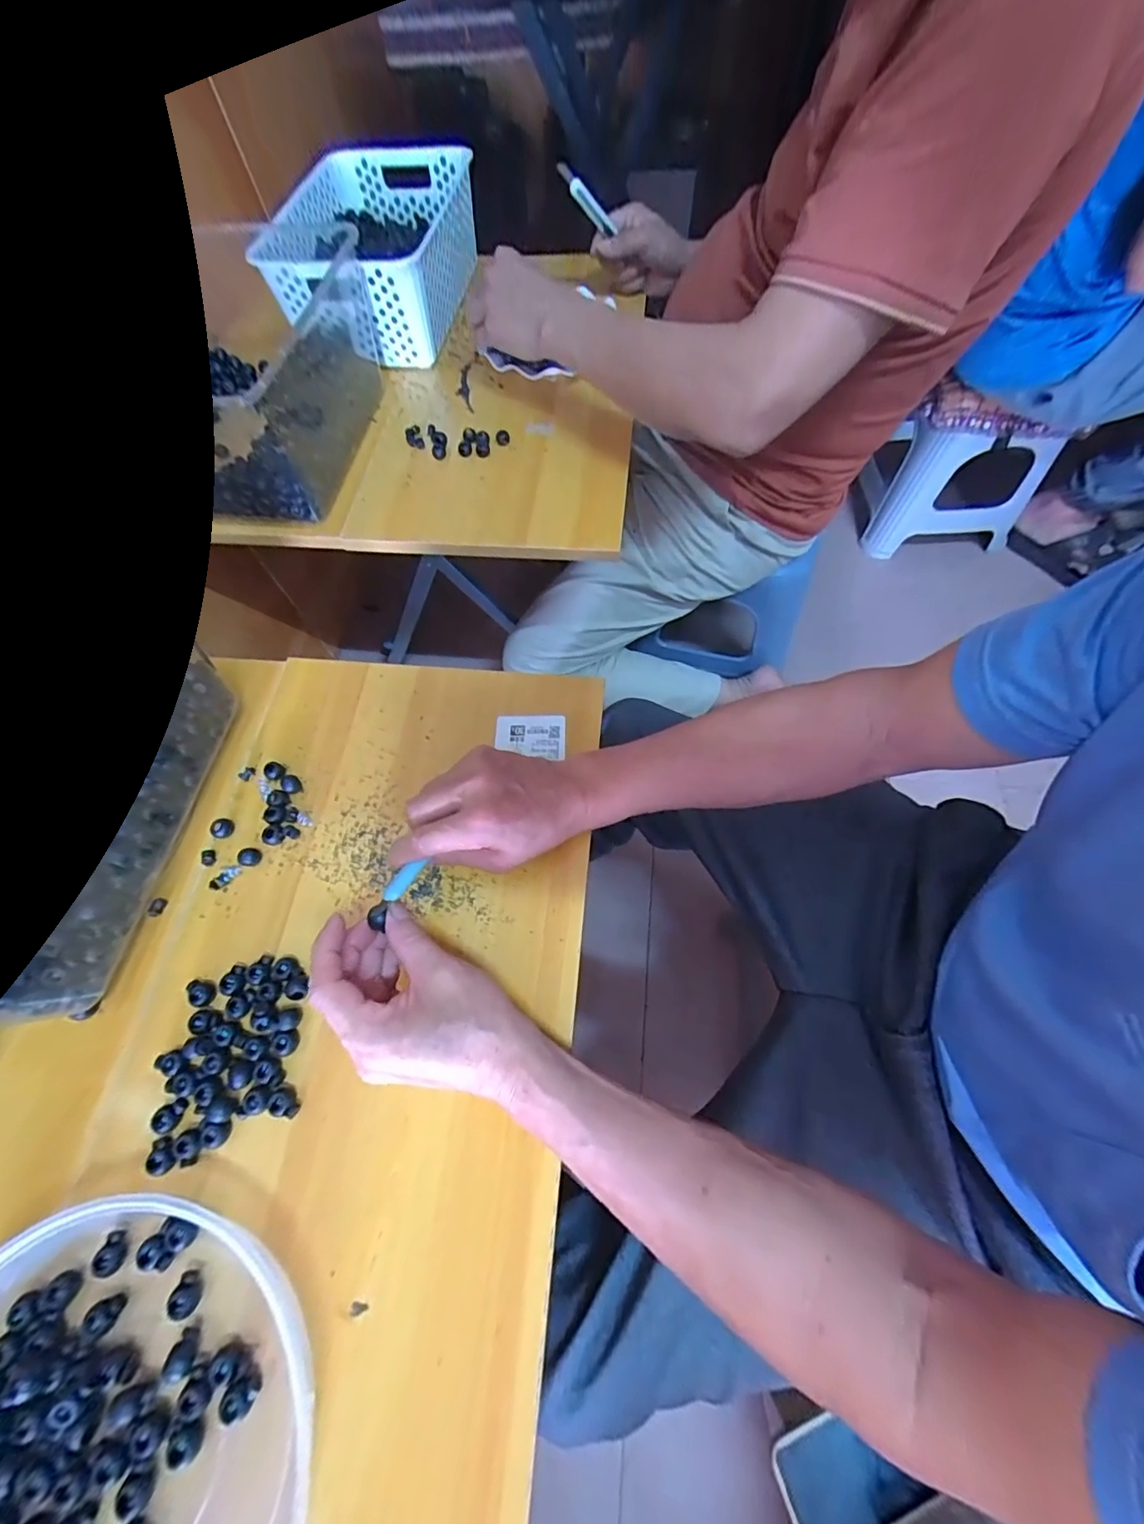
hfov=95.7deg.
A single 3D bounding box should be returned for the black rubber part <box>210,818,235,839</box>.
[{"bbox_3d":[-0.277,0.052,0.409,0.014,0.009,0.016,17,68,9],"label":"black rubber part"}]

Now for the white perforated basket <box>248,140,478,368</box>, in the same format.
[{"bbox_3d":[-0.243,-0.643,0.657,0.208,0.124,0.295,3,66,3],"label":"white perforated basket"}]

